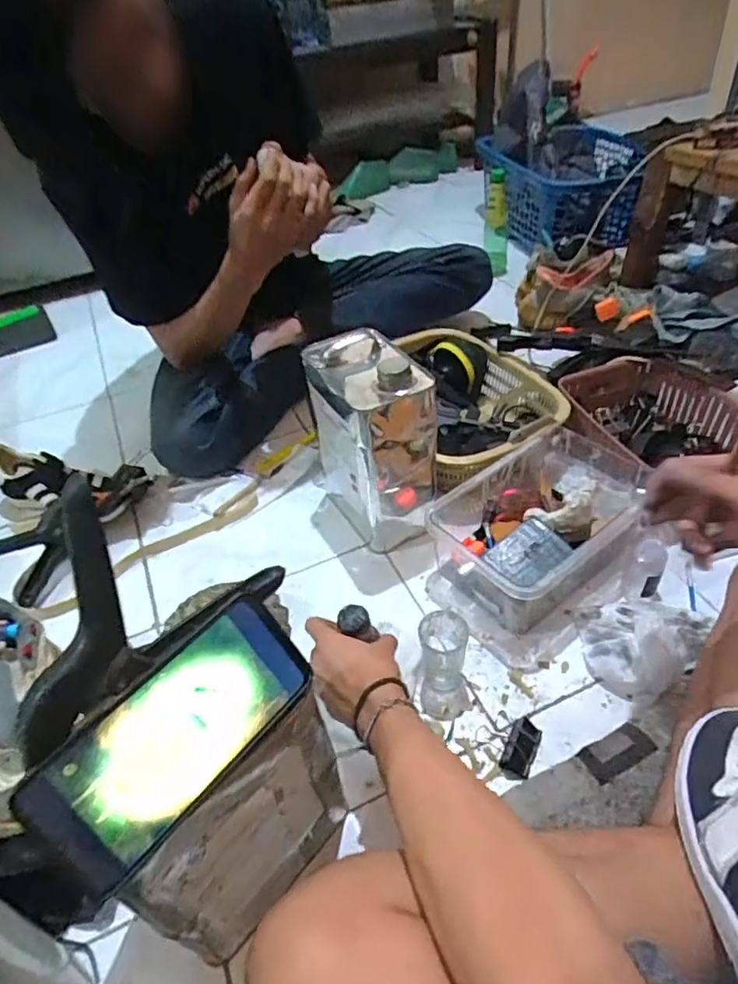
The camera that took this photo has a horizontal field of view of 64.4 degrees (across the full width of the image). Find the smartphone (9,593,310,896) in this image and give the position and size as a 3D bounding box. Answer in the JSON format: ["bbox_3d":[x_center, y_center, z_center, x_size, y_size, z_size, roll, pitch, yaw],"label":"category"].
[{"bbox_3d":[-0.110,0.141,0.347,0.164,0.080,0.006,-41,9,-33],"label":"smartphone"}]

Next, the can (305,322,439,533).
[{"bbox_3d":[0.006,-0.070,0.770,0.116,0.249,0.152,-24,45,-19],"label":"can"}]

